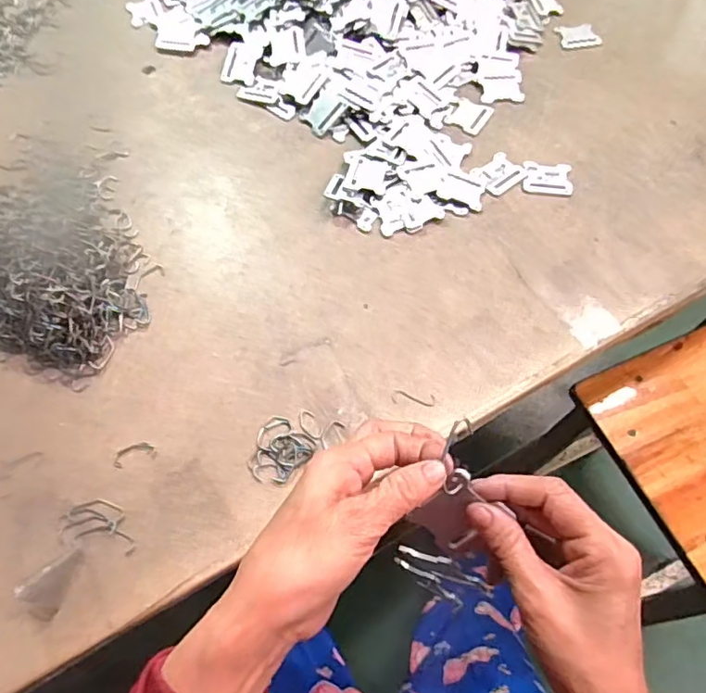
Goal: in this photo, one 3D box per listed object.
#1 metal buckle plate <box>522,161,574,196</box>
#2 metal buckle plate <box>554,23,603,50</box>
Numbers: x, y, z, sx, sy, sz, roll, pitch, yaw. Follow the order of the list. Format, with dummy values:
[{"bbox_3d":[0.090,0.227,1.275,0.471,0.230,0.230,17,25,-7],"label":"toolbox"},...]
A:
[{"bbox_3d":[0.211,-0.183,0.605,0.051,0.004,0.045,5,62,2],"label":"metal buckle plate"},{"bbox_3d":[0.289,-0.399,0.713,0.051,0.005,0.039,-10,62,-5],"label":"metal buckle plate"}]

